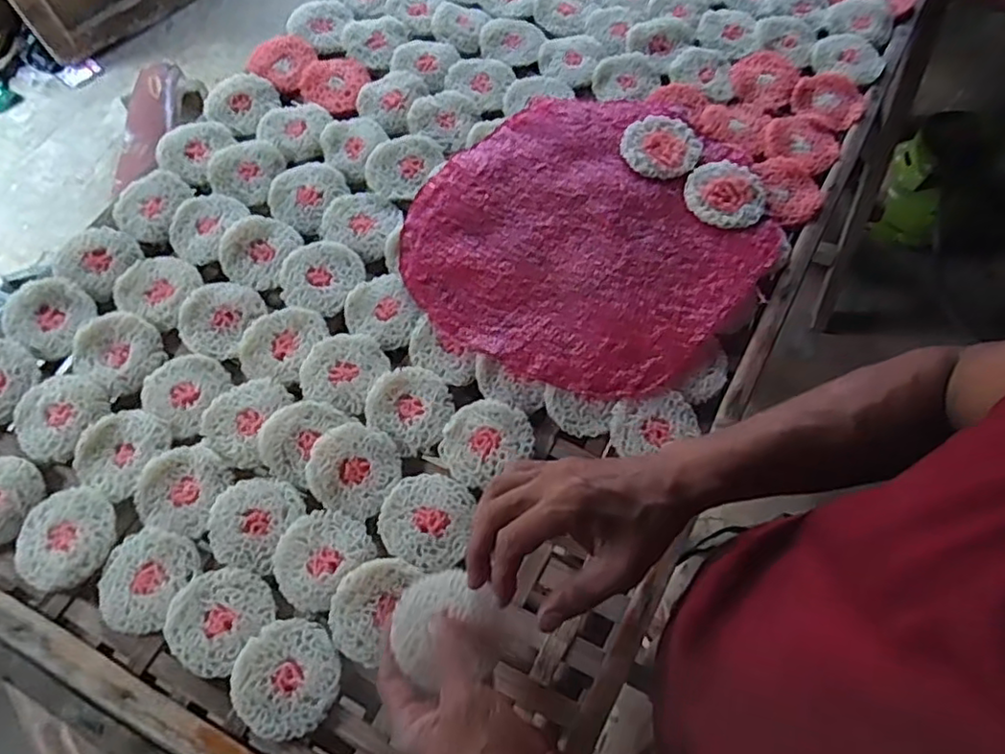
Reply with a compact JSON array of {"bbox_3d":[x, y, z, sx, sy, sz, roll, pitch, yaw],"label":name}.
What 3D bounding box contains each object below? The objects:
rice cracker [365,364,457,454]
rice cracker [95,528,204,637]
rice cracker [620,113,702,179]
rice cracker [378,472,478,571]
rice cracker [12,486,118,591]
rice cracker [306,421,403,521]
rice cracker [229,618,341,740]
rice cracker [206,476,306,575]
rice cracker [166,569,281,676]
[{"bbox_3d":[-0.080,0.025,0.557,0.074,0.005,0.069,0,68,0],"label":"rice cracker"},{"bbox_3d":[-0.282,0.158,0.504,0.068,0.007,0.077,19,69,8],"label":"rice cracker"},{"bbox_3d":[0.163,-0.240,0.661,0.077,0.010,0.079,7,68,3],"label":"rice cracker"},{"bbox_3d":[-0.062,0.115,0.522,0.071,0.006,0.072,12,69,5],"label":"rice cracker"},{"bbox_3d":[-0.353,0.129,0.517,0.074,0.006,0.080,0,68,0],"label":"rice cracker"},{"bbox_3d":[-0.124,0.075,0.534,0.073,0.006,0.071,23,70,10],"label":"rice cracker"},{"bbox_3d":[-0.160,0.223,0.476,0.074,0.010,0.078,0,68,0],"label":"rice cracker"},{"bbox_3d":[-0.203,0.117,0.522,0.069,0.004,0.072,17,69,7],"label":"rice cracker"},{"bbox_3d":[-0.219,0.183,0.490,0.069,0.006,0.076,29,71,12],"label":"rice cracker"}]

